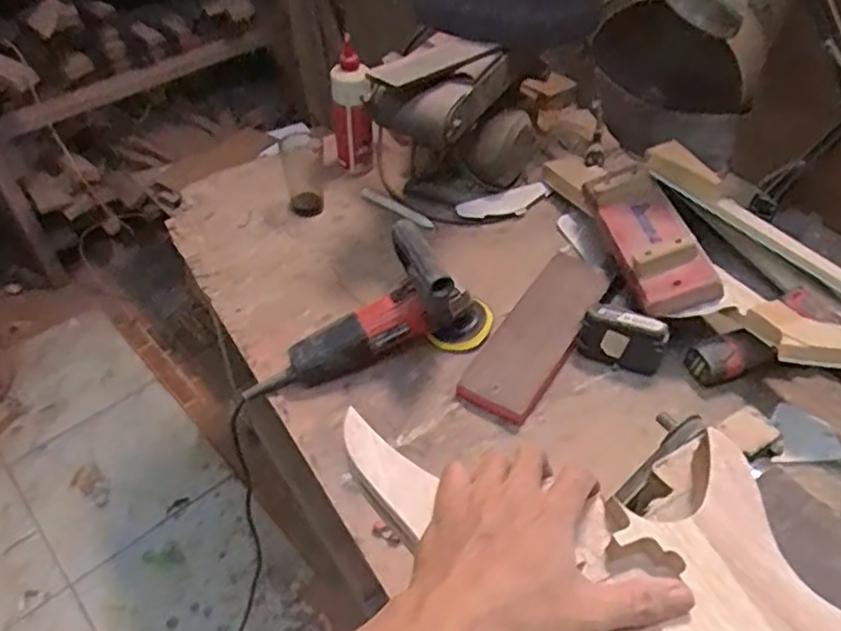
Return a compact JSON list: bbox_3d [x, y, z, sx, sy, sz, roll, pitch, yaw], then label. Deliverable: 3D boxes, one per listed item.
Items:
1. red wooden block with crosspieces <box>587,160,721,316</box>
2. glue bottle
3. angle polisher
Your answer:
[{"bbox_3d":[0.308,-0.114,0.954,0.102,0.058,0.271,-19,48,8],"label":"red wooden block with crosspieces"},{"bbox_3d":[-0.118,-0.343,1.198,0.069,0.217,0.050,-8,46,-4],"label":"glue bottle"},{"bbox_3d":[-0.069,-0.015,0.891,0.328,0.158,0.114,-10,46,-6],"label":"angle polisher"}]

